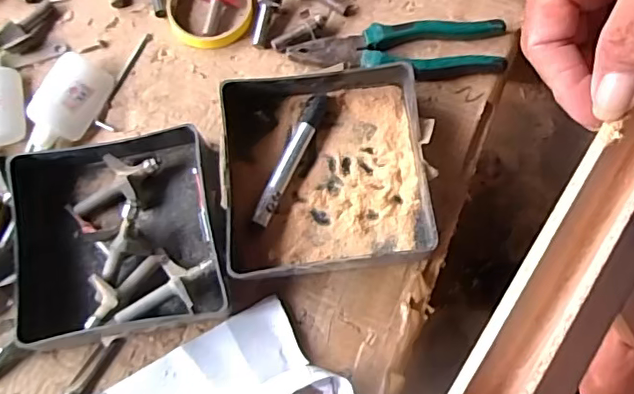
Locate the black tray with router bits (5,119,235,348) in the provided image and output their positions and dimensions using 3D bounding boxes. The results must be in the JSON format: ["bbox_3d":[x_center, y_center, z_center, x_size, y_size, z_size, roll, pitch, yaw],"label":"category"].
[{"bbox_3d":[-0.167,0.029,0.469,0.174,0.043,0.170,-11,75,-2],"label":"black tray with router bits"}]

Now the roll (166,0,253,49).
[{"bbox_3d":[-0.103,-0.184,0.537,0.082,0.016,0.084,0,75,1],"label":"roll"}]

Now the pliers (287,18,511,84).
[{"bbox_3d":[0.078,-0.135,0.519,0.195,0.019,0.056,-7,75,-1],"label":"pliers"}]

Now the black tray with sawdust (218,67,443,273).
[{"bbox_3d":[0.006,-0.027,0.479,0.166,0.043,0.176,-6,75,-1],"label":"black tray with sawdust"}]

